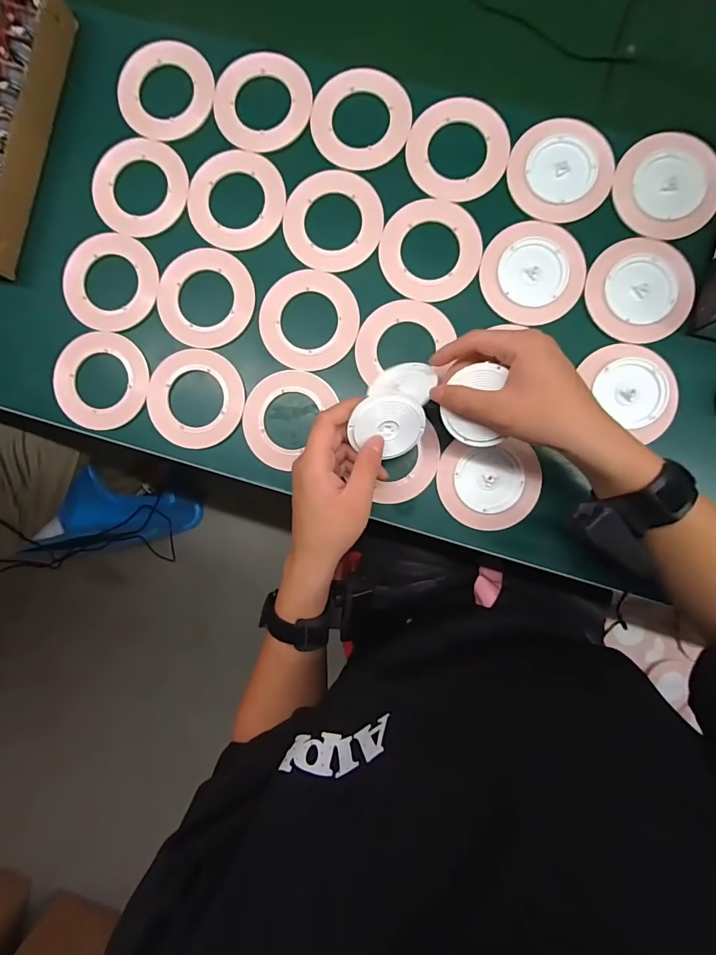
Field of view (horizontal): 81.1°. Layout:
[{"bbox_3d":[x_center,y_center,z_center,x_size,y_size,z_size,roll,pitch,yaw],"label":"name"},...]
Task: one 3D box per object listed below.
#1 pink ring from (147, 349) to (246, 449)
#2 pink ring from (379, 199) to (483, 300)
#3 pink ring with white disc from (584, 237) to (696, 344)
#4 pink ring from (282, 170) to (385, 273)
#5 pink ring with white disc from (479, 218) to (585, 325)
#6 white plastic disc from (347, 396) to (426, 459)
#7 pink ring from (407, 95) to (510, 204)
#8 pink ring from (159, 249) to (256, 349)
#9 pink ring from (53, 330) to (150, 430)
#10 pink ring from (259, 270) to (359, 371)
[{"bbox_3d":[-0.170,-0.083,0.438,0.101,0.004,0.100,0,89,3],"label":"pink ring"},{"bbox_3d":[0.073,-0.231,0.423,0.100,0.004,0.101,0,89,3],"label":"pink ring"},{"bbox_3d":[0.275,-0.184,0.407,0.094,0.007,0.097,0,89,3],"label":"pink ring with white disc"},{"bbox_3d":[-0.025,-0.264,0.429,0.100,0.004,0.101,0,89,3],"label":"pink ring"},{"bbox_3d":[0.174,-0.204,0.415,0.098,0.004,0.098,0,89,3],"label":"pink ring with white disc"},{"bbox_3d":[0.027,-0.045,0.366,0.063,0.004,0.054,23,112,-19],"label":"white plastic disc"},{"bbox_3d":[0.100,-0.329,0.420,0.103,0.006,0.095,0,89,3],"label":"pink ring"},{"bbox_3d":[-0.161,-0.188,0.438,0.101,0.005,0.100,0,89,3],"label":"pink ring"},{"bbox_3d":[-0.271,-0.103,0.440,0.098,0.006,0.098,0,89,3],"label":"pink ring"},{"bbox_3d":[-0.050,-0.162,0.430,0.099,0.004,0.099,0,89,3],"label":"pink ring"}]

